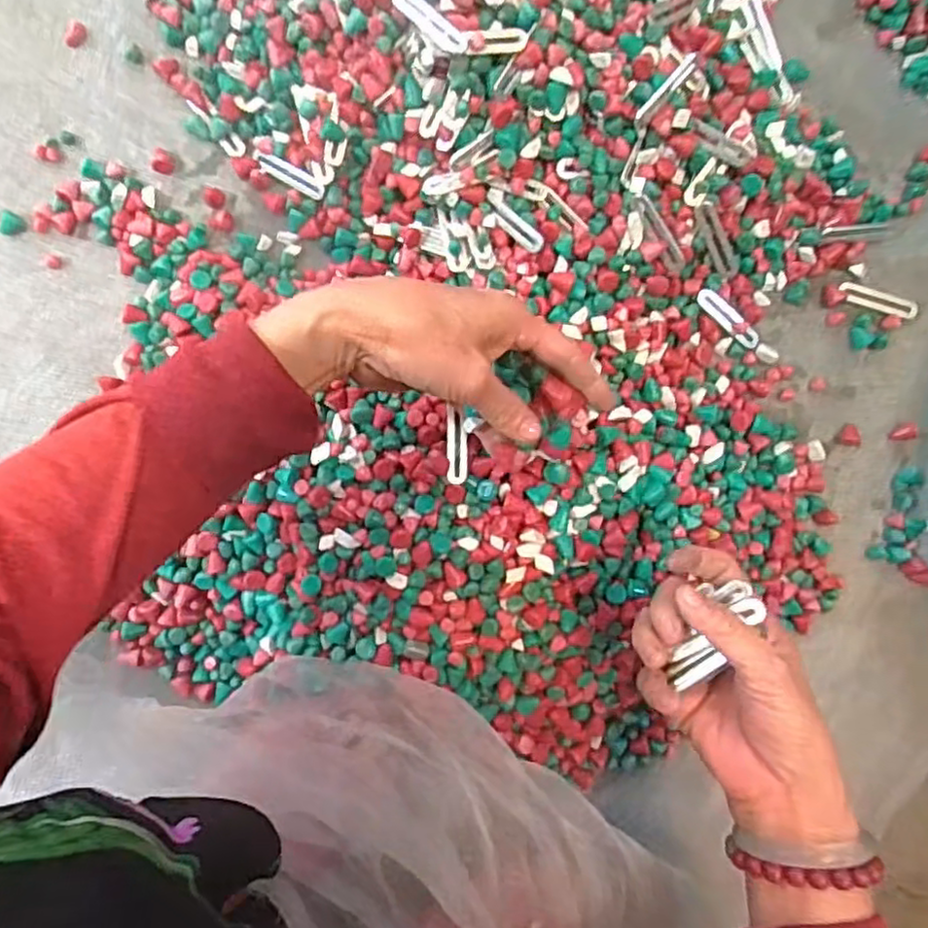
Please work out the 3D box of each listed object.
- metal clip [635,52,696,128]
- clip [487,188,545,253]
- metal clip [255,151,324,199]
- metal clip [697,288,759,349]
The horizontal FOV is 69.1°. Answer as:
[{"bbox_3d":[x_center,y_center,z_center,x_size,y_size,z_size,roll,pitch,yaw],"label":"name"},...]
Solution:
[{"bbox_3d":[0.124,-0.230,0.416,0.007,0.010,0.051,41,92,-3],"label":"metal clip"},{"bbox_3d":[0.034,-0.160,0.442,0.013,0.007,0.053,-38,76,1],"label":"clip"},{"bbox_3d":[-0.122,-0.202,0.470,0.055,0.011,0.011,30,92,-2],"label":"metal clip"},{"bbox_3d":[0.184,-0.100,0.467,0.055,0.009,0.012,37,92,-17],"label":"metal clip"}]

